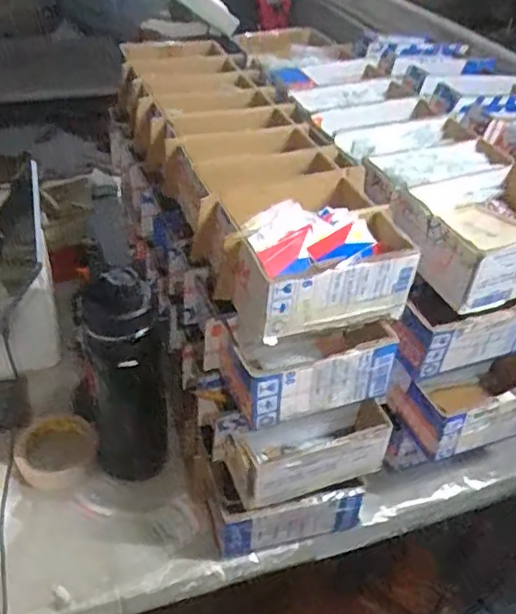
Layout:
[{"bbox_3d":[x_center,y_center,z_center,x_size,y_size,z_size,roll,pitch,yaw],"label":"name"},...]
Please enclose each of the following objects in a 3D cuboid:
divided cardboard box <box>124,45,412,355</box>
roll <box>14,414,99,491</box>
[{"bbox_3d":[-0.031,-0.197,0.779,0.196,0.073,0.620,-11,42,-18],"label":"divided cardboard box"},{"bbox_3d":[-0.239,0.170,0.748,0.094,0.028,0.098,3,39,-2],"label":"roll"}]

